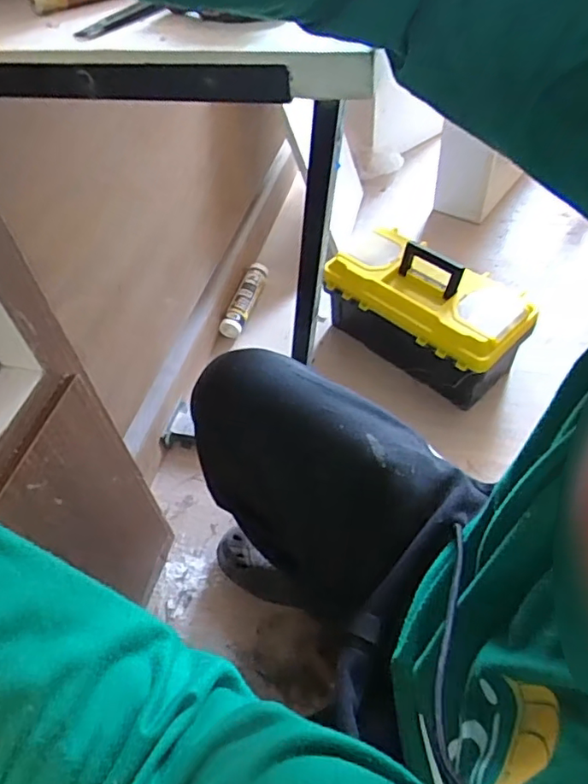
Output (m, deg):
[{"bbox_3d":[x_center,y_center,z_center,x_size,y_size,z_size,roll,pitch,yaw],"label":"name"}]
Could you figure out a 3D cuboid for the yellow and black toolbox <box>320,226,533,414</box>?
[{"bbox_3d":[0.262,-0.157,1.145,0.191,0.216,0.385,-38,58,-23],"label":"yellow and black toolbox"}]

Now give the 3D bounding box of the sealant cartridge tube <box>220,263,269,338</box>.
[{"bbox_3d":[-0.115,-0.227,1.346,0.049,0.054,0.221,11,53,14],"label":"sealant cartridge tube"}]

